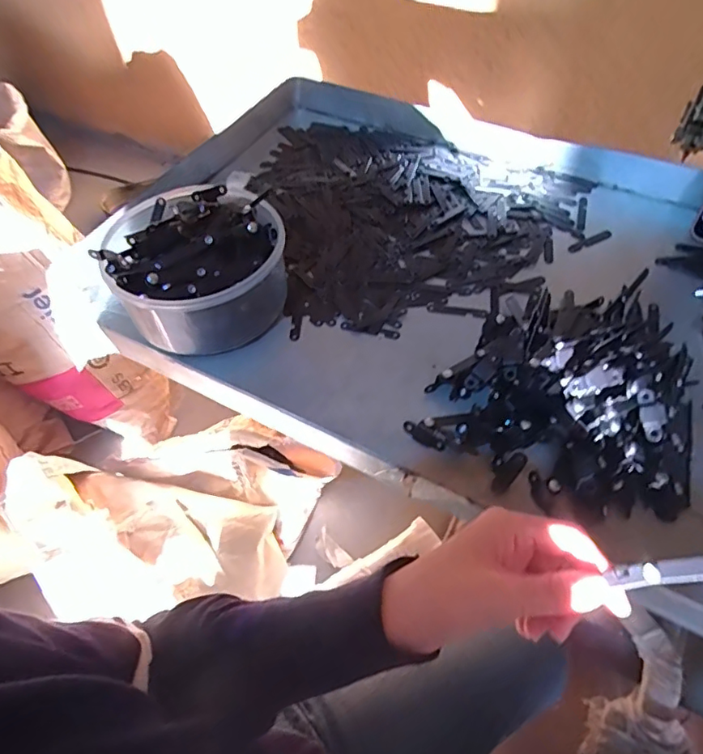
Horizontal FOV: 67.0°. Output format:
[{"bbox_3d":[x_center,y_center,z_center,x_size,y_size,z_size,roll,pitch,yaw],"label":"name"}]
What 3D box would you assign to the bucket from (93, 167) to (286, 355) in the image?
[{"bbox_3d":[-0.129,-0.097,0.459,0.139,0.077,0.151,-1,54,2],"label":"bucket"}]

